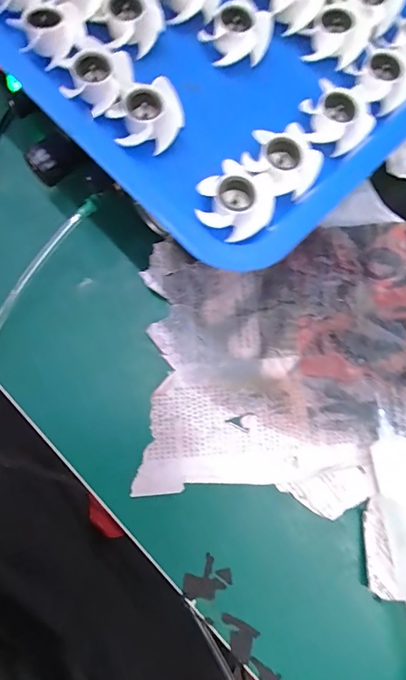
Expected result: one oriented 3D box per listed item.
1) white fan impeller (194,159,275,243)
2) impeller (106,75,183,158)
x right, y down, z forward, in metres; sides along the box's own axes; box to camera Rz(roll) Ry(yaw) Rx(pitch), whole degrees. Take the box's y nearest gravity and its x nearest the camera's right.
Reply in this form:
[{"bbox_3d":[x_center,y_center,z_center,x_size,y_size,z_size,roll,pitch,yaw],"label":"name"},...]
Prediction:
[{"bbox_3d":[0.020,-0.081,0.230,0.040,0.014,0.042,1,77,-4],"label":"white fan impeller"},{"bbox_3d":[-0.034,-0.135,0.239,0.043,0.018,0.035,-6,77,-6],"label":"impeller"}]

